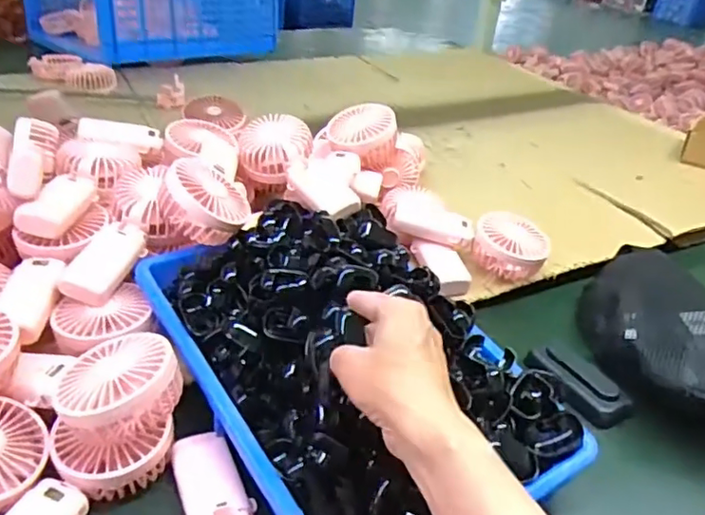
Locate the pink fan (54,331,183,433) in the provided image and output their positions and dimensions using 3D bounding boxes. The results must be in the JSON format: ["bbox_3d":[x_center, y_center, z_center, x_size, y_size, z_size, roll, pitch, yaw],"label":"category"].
[{"bbox_3d":[-0.174,0.090,0.454,0.086,0.037,0.084,-9,36,-23],"label":"pink fan"}]

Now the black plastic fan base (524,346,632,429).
[{"bbox_3d":[0.220,0.126,0.605,0.103,0.020,0.044,35,72,31],"label":"black plastic fan base"}]

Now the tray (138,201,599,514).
[{"bbox_3d":[-0.006,0.073,0.516,0.236,0.101,0.357,-16,40,-32],"label":"tray"}]

